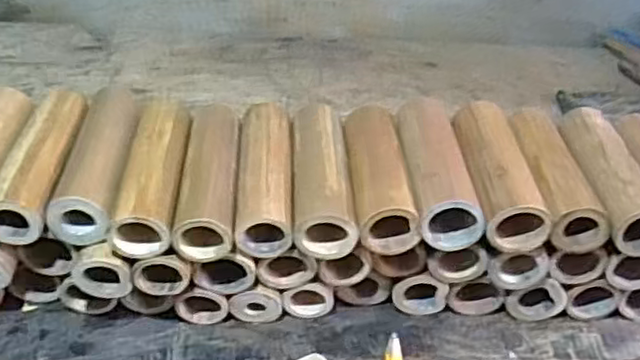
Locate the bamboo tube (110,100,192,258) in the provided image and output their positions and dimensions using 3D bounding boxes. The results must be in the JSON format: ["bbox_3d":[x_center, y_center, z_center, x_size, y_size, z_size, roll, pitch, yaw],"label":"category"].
[{"bbox_3d":[-0.157,-0.010,0.642,0.058,0.046,0.184,0,40,-3],"label":"bamboo tube"}]

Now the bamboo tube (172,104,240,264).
[{"bbox_3d":[-0.107,-0.006,0.651,0.053,0.046,0.186,0,40,-3],"label":"bamboo tube"}]

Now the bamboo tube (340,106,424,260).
[{"bbox_3d":[0.055,-0.009,0.654,0.058,0.049,0.177,-1,40,-4],"label":"bamboo tube"}]

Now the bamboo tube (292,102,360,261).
[{"bbox_3d":[0.000,-0.006,0.656,0.057,0.047,0.184,-1,40,-4],"label":"bamboo tube"}]

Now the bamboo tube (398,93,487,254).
[{"bbox_3d":[0.109,-0.017,0.663,0.062,0.053,0.186,-1,40,-4],"label":"bamboo tube"}]

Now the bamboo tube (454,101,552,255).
[{"bbox_3d":[0.169,-0.012,0.662,0.063,0.053,0.179,-1,40,-4],"label":"bamboo tube"}]

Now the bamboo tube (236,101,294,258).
[{"bbox_3d":[-0.053,-0.007,0.657,0.051,0.047,0.179,-1,40,-4],"label":"bamboo tube"}]

